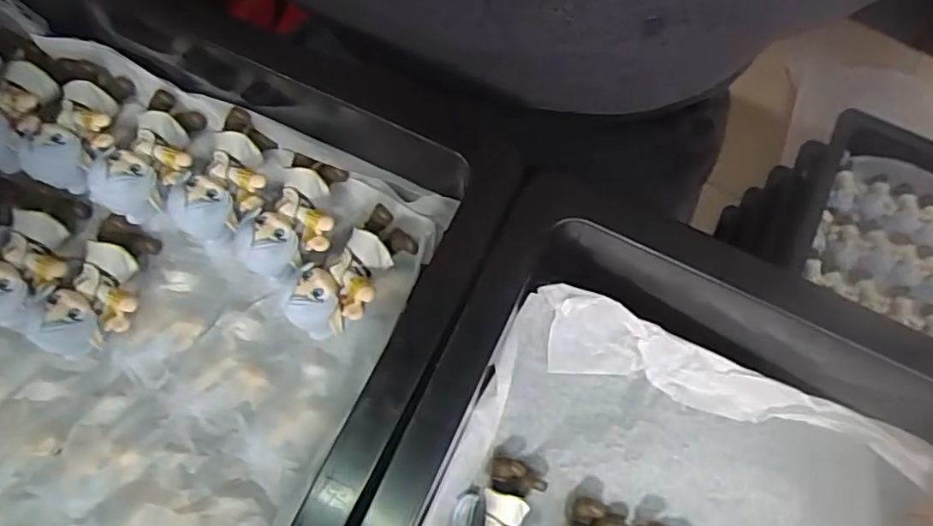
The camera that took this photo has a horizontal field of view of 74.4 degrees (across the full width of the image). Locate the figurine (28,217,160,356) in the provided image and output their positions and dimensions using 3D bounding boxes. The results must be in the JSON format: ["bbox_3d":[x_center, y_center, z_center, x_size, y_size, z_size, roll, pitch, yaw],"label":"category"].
[{"bbox_3d":[-0.160,0.011,0.272,0.029,0.026,0.063,15,62,4],"label":"figurine"}]

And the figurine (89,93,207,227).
[{"bbox_3d":[-0.147,-0.048,0.287,0.034,0.027,0.063,21,54,-10],"label":"figurine"}]

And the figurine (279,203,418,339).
[{"bbox_3d":[-0.051,0.004,0.268,0.032,0.022,0.062,36,78,9],"label":"figurine"}]

